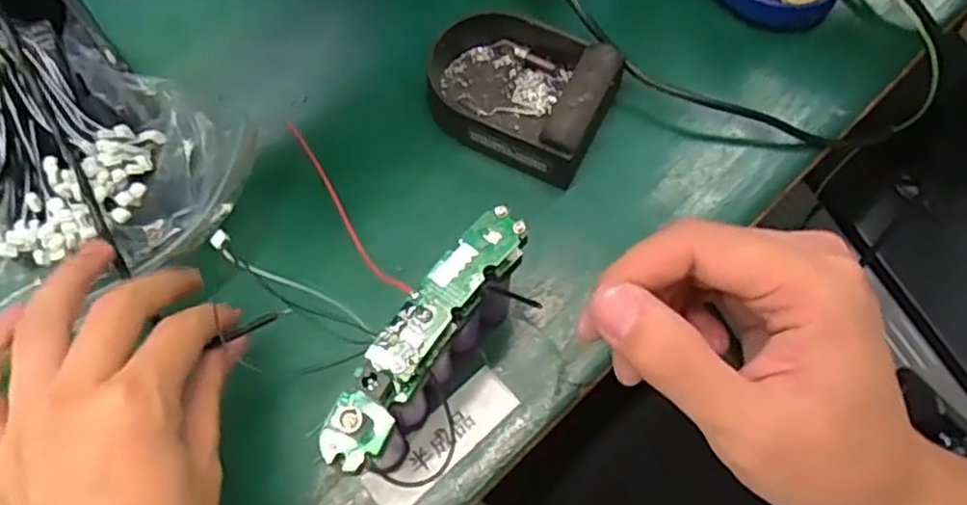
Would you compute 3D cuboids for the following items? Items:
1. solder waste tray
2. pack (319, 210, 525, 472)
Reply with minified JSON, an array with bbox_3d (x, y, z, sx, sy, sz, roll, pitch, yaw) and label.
[{"bbox_3d":[0.017,-0.091,0.397,0.104,0.037,0.077,20,71,9],"label":"solder waste tray"},{"bbox_3d":[-0.021,0.044,0.310,0.023,0.097,0.115,32,73,13],"label":"pack"}]

